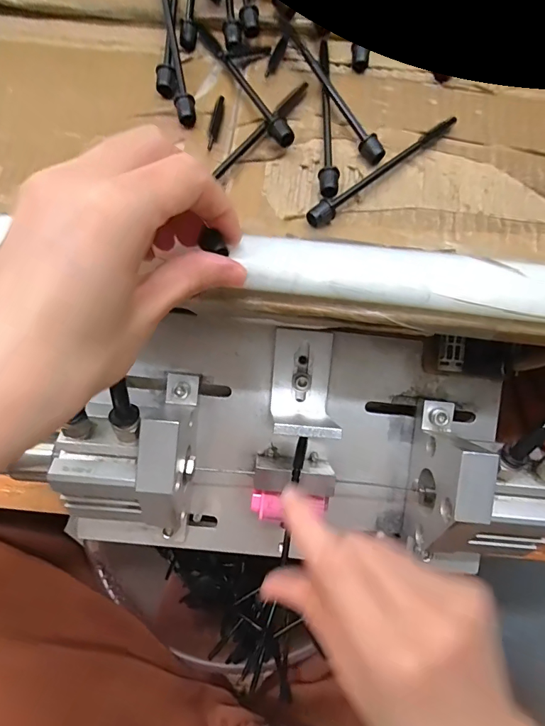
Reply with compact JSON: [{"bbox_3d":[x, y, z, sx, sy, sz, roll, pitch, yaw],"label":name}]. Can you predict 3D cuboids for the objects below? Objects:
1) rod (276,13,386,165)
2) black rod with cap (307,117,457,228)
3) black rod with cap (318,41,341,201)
[{"bbox_3d":[0.030,-0.150,0.222,0.010,0.012,0.104,-26,75,-10],"label":"rod"},{"bbox_3d":[0.057,-0.099,0.210,0.101,0.008,0.008,-39,77,-13],"label":"black rod with cap"},{"bbox_3d":[0.030,-0.133,0.220,0.010,0.008,0.098,3,72,-1],"label":"black rod with cap"}]

